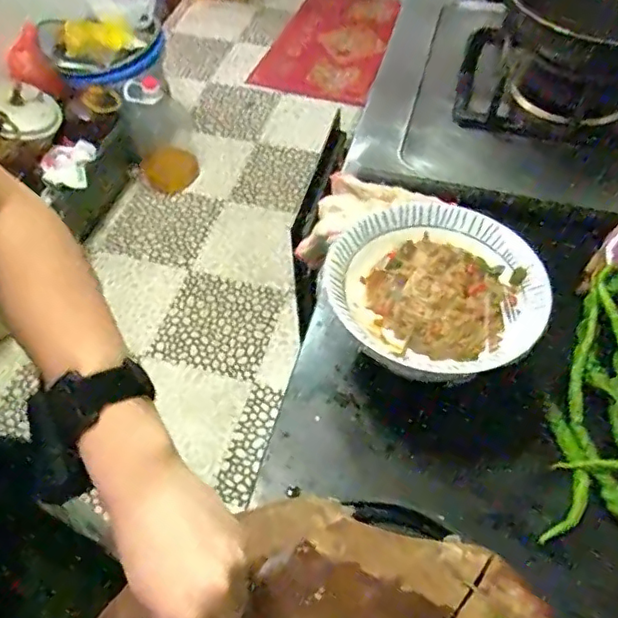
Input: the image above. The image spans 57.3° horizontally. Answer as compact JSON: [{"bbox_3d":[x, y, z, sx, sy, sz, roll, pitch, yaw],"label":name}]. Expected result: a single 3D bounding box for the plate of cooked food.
[{"bbox_3d":[0.106,-0.023,0.481,0.180,0.029,0.162,9,54,7],"label":"plate of cooked food"}]

